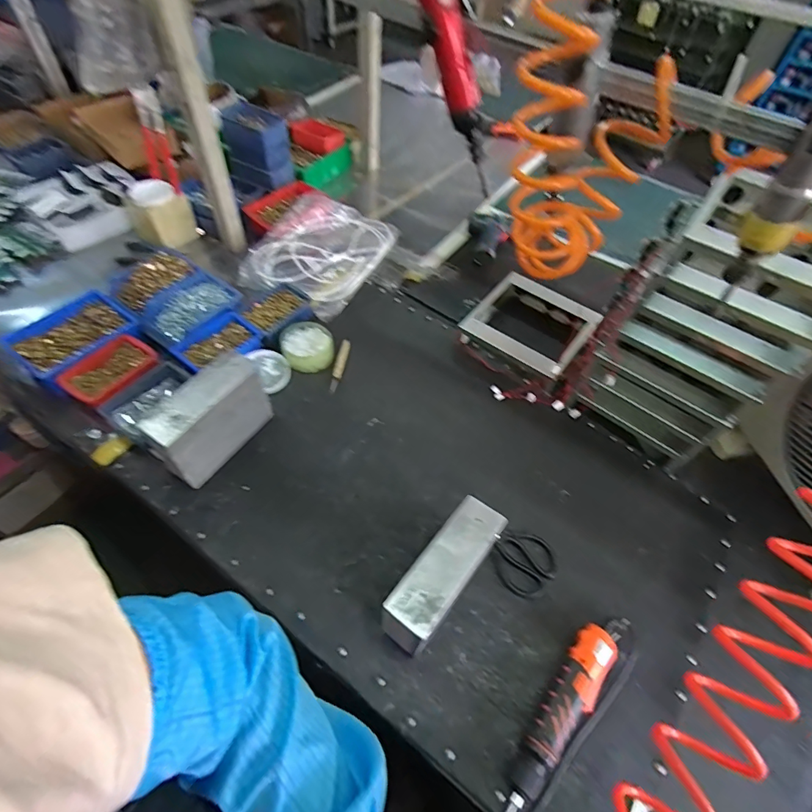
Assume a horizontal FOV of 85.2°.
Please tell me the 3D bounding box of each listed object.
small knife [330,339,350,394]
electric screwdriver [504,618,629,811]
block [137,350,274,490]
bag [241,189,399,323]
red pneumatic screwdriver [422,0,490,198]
[{"bbox_3d":[-0.135,-0.085,0.909,0.019,0.012,0.134,9,55,2],"label":"small knife"},{"bbox_3d":[0.205,0.416,0.577,0.068,0.035,0.341,37,60,19],"label":"electric screwdriver"},{"bbox_3d":[-0.323,0.022,0.740,0.072,0.143,0.189,30,58,15],"label":"block"},{"bbox_3d":[-0.205,-0.390,1.086,0.274,0.067,0.365,24,57,12],"label":"bag"},{"bbox_3d":[0.050,-0.391,0.492,0.034,0.297,0.042,4,49,34],"label":"red pneumatic screwdriver"}]

